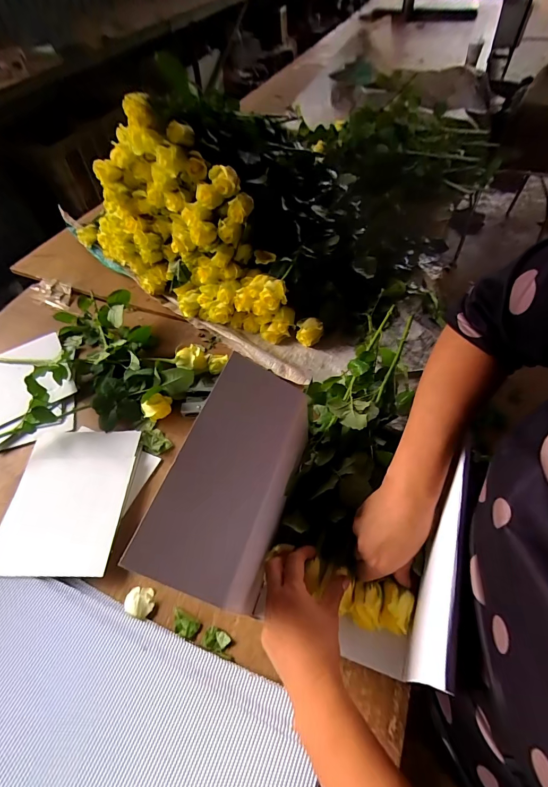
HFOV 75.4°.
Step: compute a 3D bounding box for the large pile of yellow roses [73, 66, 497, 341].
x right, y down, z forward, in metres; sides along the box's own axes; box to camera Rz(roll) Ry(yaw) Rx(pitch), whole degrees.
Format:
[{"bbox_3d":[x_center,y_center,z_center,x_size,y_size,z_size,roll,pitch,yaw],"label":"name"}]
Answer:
[{"bbox_3d":[0.099,-0.517,0.789,0.548,0.279,0.867,28,61,21],"label":"large pile of yellow roses"}]

